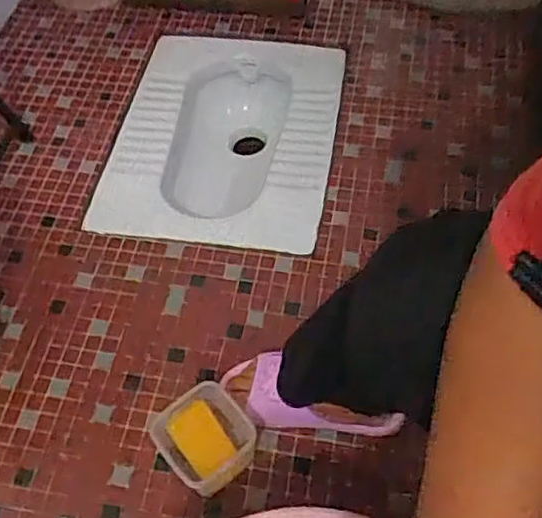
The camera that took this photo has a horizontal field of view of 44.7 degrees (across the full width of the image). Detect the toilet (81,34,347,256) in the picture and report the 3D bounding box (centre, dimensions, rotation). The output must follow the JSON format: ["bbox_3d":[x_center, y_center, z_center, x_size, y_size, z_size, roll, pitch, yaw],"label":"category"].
[{"bbox_3d":[-0.075,-0.174,1.269,0.386,0.226,0.483,7,57,8],"label":"toilet"}]

